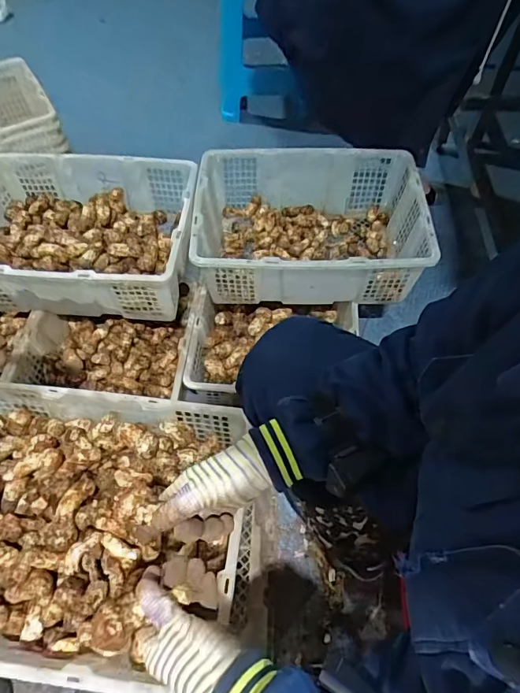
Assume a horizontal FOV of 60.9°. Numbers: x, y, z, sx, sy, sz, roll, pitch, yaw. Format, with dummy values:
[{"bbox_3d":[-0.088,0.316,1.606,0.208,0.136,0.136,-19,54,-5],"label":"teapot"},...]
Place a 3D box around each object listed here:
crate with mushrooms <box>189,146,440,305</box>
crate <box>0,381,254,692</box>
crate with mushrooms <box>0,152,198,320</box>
[{"bbox_3d":[0.105,-0.258,0.991,0.477,0.171,0.346,-1,57,0],"label":"crate with mushrooms"},{"bbox_3d":[-0.260,0.263,0.654,0.480,0.168,0.347,5,57,4],"label":"crate"},{"bbox_3d":[-0.400,-0.244,0.978,0.509,0.153,0.363,7,57,5],"label":"crate with mushrooms"}]

